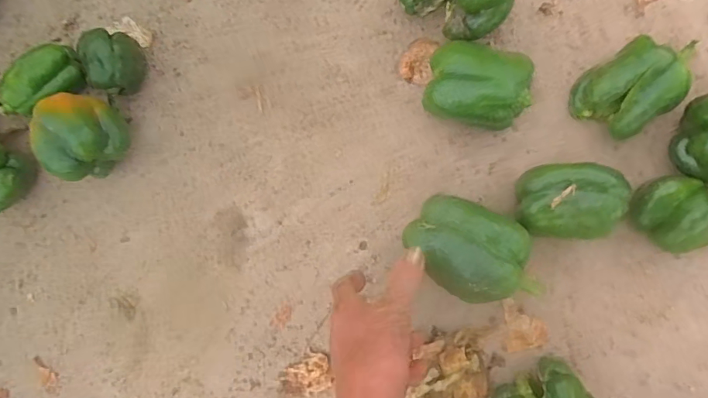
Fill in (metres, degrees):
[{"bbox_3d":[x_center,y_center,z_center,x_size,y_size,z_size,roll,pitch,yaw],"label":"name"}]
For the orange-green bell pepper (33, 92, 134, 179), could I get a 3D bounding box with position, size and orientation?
[{"bbox_3d":[-0.244,-0.058,0.430,0.061,0.072,0.070,-16,93,6],"label":"orange-green bell pepper"}]

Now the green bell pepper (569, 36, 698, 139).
[{"bbox_3d":[0.241,-0.100,0.392,0.098,0.049,0.061,-37,91,6],"label":"green bell pepper"}]

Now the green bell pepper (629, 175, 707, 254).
[{"bbox_3d":[0.266,0.013,0.396,0.048,0.049,0.063,-11,93,5],"label":"green bell pepper"}]

